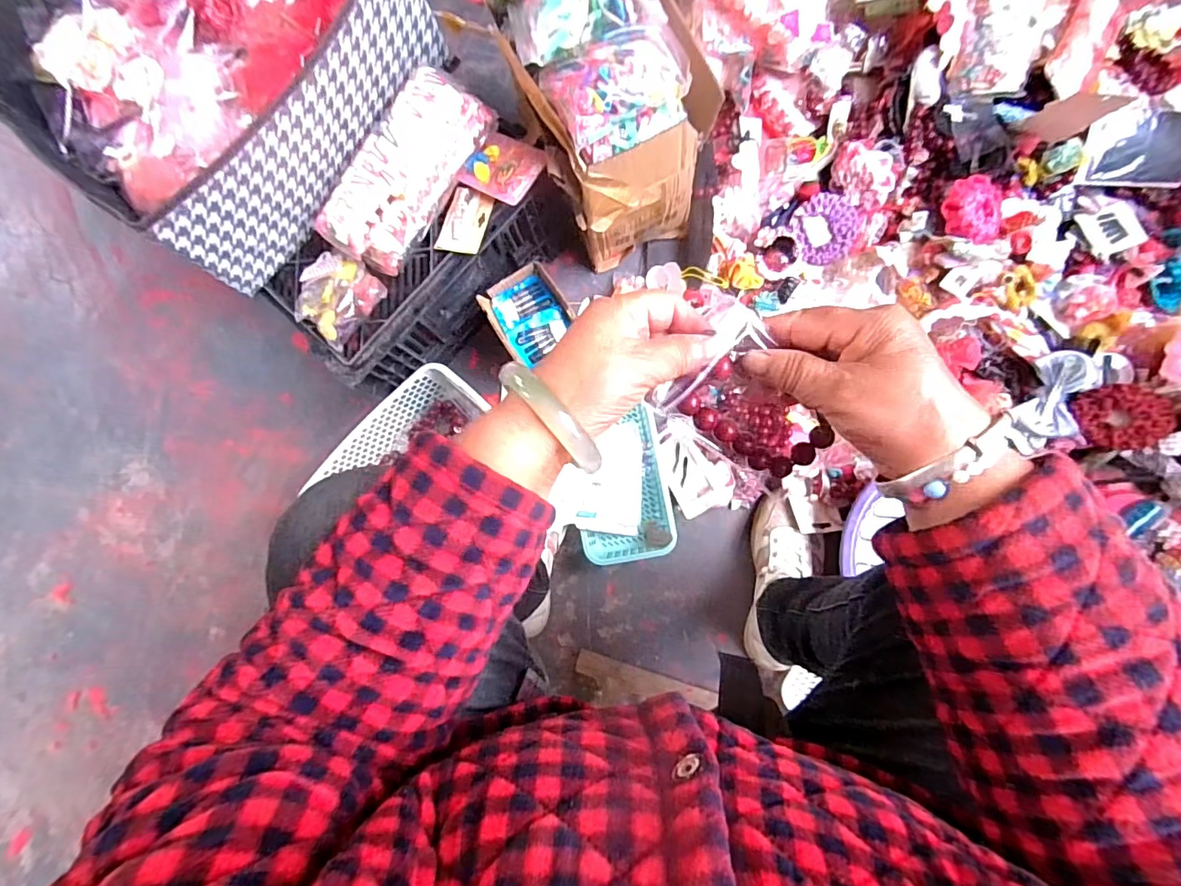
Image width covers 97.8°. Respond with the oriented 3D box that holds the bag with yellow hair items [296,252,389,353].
[{"bbox_3d":[-0.310,-0.178,0.618,0.102,0.031,0.095,39,89,9],"label":"bag with yellow hair items"}]

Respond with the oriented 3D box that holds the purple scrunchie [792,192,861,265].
[{"bbox_3d":[0.349,-0.320,0.768,0.088,0.024,0.095,-1,83,6],"label":"purple scrunchie"}]

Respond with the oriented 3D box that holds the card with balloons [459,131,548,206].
[{"bbox_3d":[-0.105,-0.335,0.626,0.089,0.011,0.073,31,95,15],"label":"card with balloons"}]

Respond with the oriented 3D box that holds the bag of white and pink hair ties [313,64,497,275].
[{"bbox_3d":[-0.215,-0.315,0.608,0.094,0.070,0.232,32,87,9],"label":"bag of white and pink hair ties"}]

